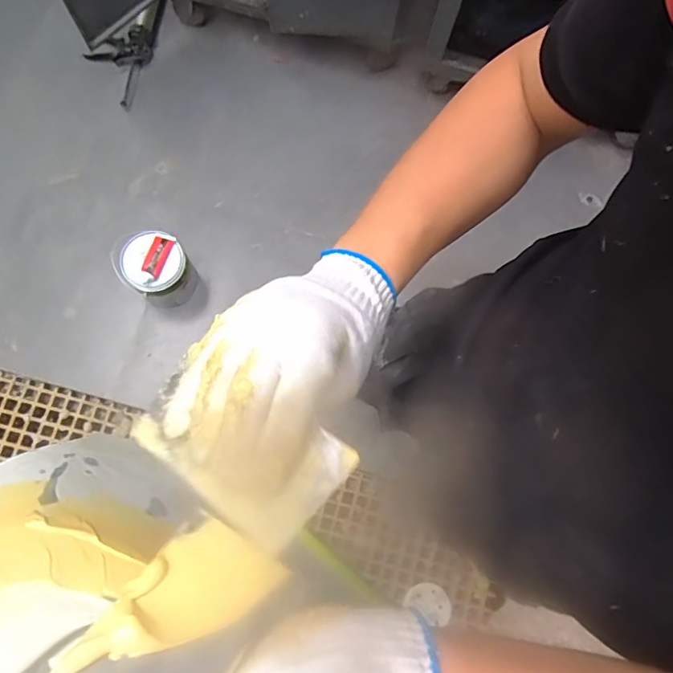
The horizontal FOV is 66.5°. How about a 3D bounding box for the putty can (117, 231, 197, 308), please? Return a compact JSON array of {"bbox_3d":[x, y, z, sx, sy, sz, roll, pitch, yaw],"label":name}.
[{"bbox_3d":[-0.454,-0.172,1.333,0.148,0.195,0.151,1,78,-4],"label":"putty can"}]

